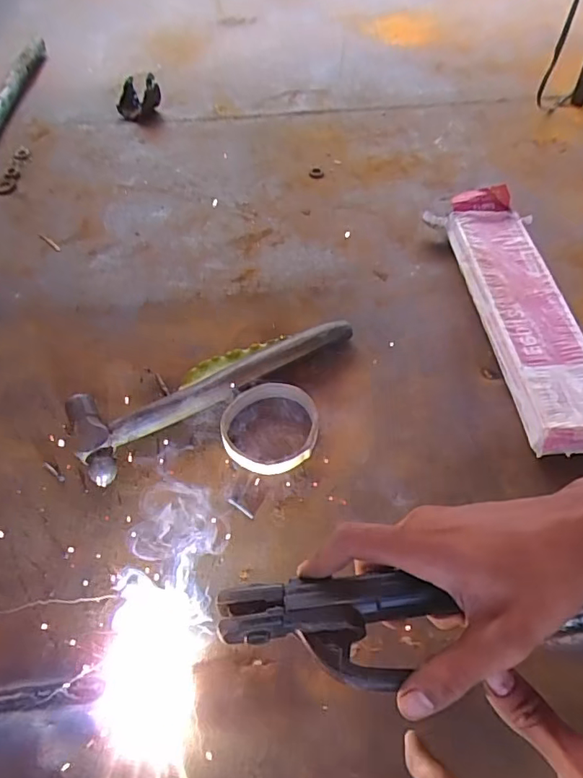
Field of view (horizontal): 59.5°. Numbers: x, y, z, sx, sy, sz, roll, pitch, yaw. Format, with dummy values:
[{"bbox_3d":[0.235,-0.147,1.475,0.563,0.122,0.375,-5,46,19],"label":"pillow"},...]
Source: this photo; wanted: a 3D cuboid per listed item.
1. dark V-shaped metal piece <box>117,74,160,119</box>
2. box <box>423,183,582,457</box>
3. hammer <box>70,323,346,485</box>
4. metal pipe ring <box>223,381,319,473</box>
[{"bbox_3d":[-0.237,-0.452,0.787,0.067,0.052,0.033,-11,55,-9],"label":"dark V-shaped metal piece"},{"bbox_3d":[0.238,-0.087,0.538,0.092,0.044,0.330,-5,54,-5],"label":"box"},{"bbox_3d":[-0.076,-0.014,0.500,0.278,0.025,0.079,-30,60,-22],"label":"hammer"},{"bbox_3d":[-0.019,0.033,0.469,0.088,0.018,0.085,1,54,-1],"label":"metal pipe ring"}]

